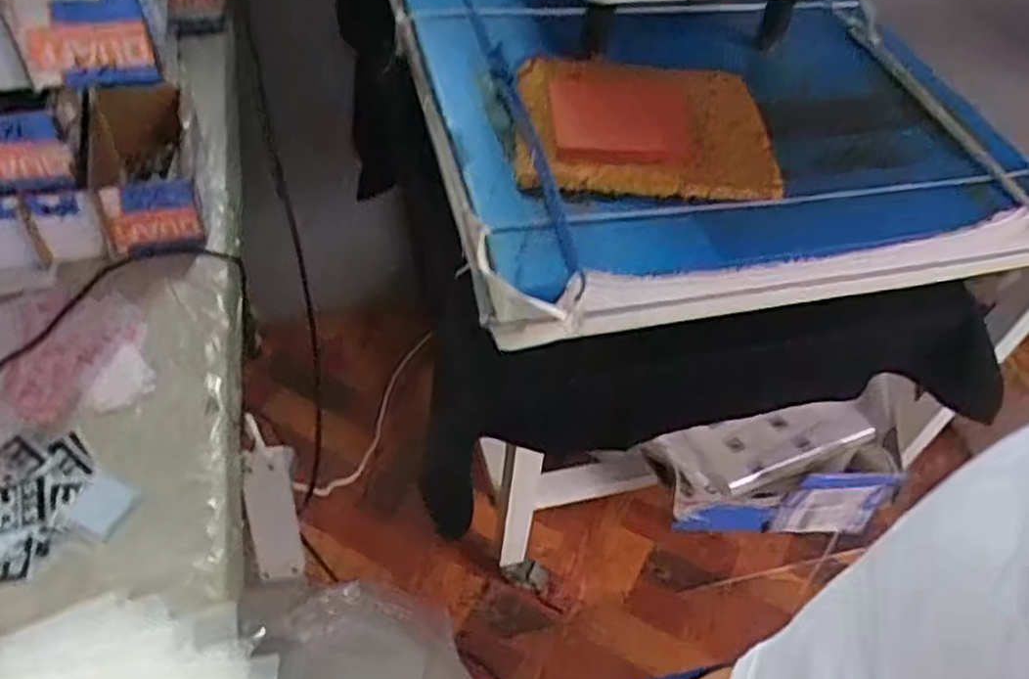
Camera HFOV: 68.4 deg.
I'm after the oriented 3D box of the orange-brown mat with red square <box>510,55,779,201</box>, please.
[{"bbox_3d":[0.085,-0.144,0.500,0.165,0.025,0.121,1,50,-4],"label":"orange-brown mat with red square"}]

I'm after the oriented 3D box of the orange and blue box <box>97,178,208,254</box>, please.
[{"bbox_3d":[-0.325,-0.112,0.682,0.081,0.068,0.026,-12,53,-15],"label":"orange and blue box"}]

